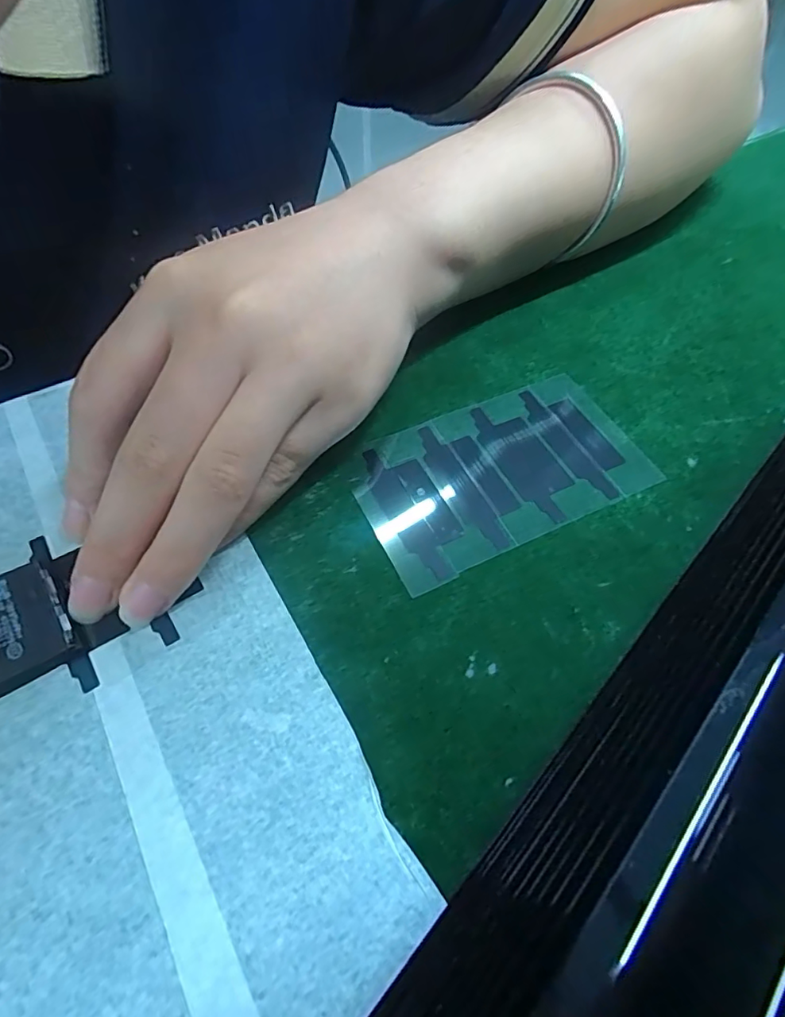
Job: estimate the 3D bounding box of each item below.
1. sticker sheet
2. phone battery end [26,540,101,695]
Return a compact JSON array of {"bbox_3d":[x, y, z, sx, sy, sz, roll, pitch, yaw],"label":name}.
[{"bbox_3d":[0.035,-0.014,0.167,0.093,0.004,0.055,-23,59,-15],"label":"sticker sheet"},{"bbox_3d":[-0.090,0.026,0.138,0.007,0.006,0.051,-29,64,-19],"label":"phone battery end"}]

